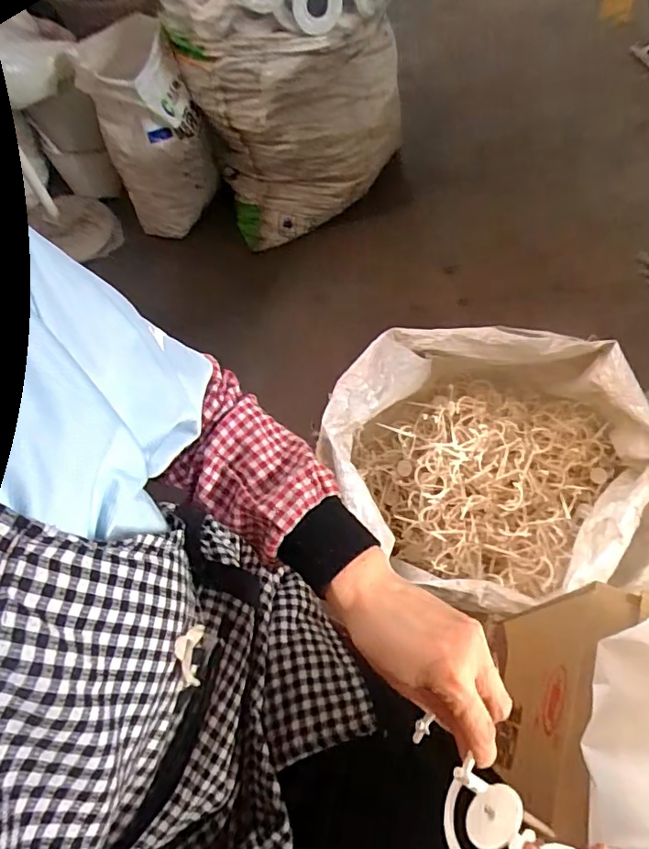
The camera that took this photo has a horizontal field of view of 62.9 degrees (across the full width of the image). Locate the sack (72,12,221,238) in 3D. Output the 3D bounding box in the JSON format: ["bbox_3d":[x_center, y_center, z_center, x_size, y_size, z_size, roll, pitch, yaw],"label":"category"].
[{"bbox_3d":[-0.368,-0.625,1.169,0.221,0.454,0.114,-18,62,-6],"label":"sack"}]

